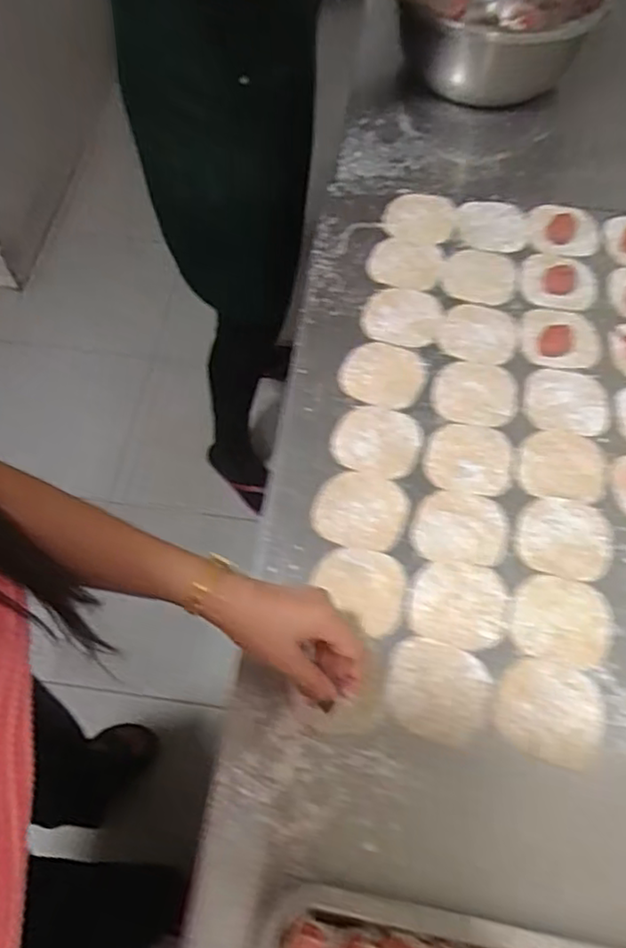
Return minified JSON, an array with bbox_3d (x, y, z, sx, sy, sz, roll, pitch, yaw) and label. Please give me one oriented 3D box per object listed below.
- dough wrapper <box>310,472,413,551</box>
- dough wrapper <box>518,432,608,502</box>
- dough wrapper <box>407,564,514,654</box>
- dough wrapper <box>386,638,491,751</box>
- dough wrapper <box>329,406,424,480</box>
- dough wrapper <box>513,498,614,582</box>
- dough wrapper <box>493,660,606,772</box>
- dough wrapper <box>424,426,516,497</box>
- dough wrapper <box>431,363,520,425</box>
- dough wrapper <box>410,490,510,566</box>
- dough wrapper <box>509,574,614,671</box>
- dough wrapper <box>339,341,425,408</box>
[{"bbox_3d":[0.045,0.033,0.640,0.087,0.004,0.075,10,63,5],"label":"dough wrapper"},{"bbox_3d":[0.243,-0.008,0.666,0.083,0.004,0.074,9,62,4],"label":"dough wrapper"},{"bbox_3d":[0.129,0.113,0.596,0.083,0.004,0.074,10,63,5],"label":"dough wrapper"},{"bbox_3d":[0.104,0.178,0.562,0.087,0.004,0.076,16,63,8],"label":"dough wrapper"},{"bbox_3d":[0.063,-0.033,0.676,0.085,0.004,0.077,15,63,7],"label":"dough wrapper"},{"bbox_3d":[0.231,0.057,0.628,0.088,0.004,0.079,10,63,5],"label":"dough wrapper"},{"bbox_3d":[0.192,0.193,0.556,0.086,0.004,0.079,0,62,-1],"label":"dough wrapper"},{"bbox_3d":[0.152,-0.016,0.668,0.084,0.004,0.076,8,62,3],"label":"dough wrapper"},{"bbox_3d":[0.167,-0.083,0.704,0.086,0.004,0.075,8,62,4],"label":"dough wrapper"},{"bbox_3d":[0.136,0.049,0.631,0.086,0.004,0.071,7,62,3],"label":"dough wrapper"},{"bbox_3d":[0.215,0.125,0.591,0.085,0.004,0.076,14,63,6],"label":"dough wrapper"},{"bbox_3d":[0.074,-0.105,0.713,0.084,0.004,0.081,27,65,13],"label":"dough wrapper"}]

